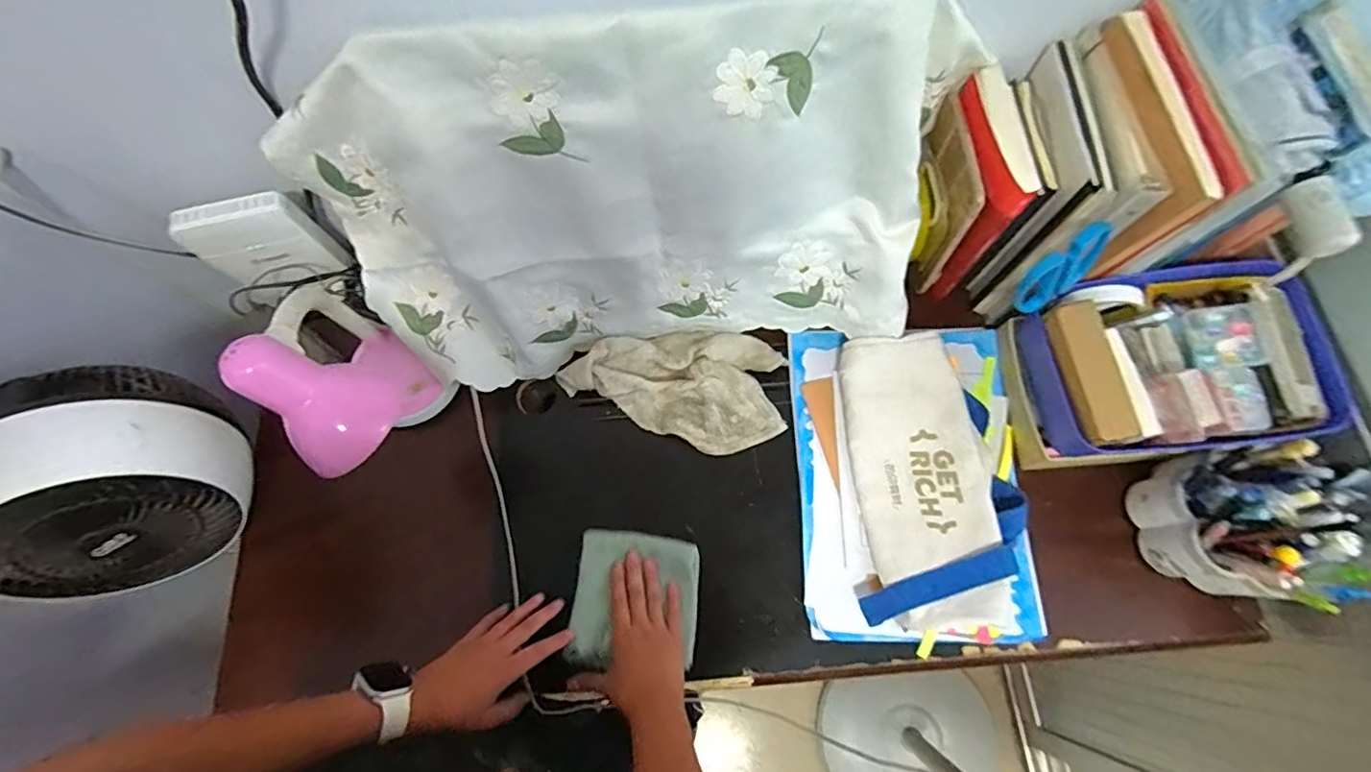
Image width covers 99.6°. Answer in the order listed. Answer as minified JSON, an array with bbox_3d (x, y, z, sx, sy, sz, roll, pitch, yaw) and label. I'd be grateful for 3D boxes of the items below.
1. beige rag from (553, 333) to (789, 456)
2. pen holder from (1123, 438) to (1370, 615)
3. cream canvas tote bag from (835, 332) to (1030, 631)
[{"bbox_3d":[-0.019,0.004,0.728,0.270,0.041,0.145,1,71,3],"label":"beige rag"},{"bbox_3d":[0.577,0.143,0.614,0.129,0.158,0.142,14,72,7],"label":"pen holder"},{"bbox_3d":[0.284,0.103,0.666,0.183,0.065,0.318,-2,71,2],"label":"cream canvas tote bag"}]

